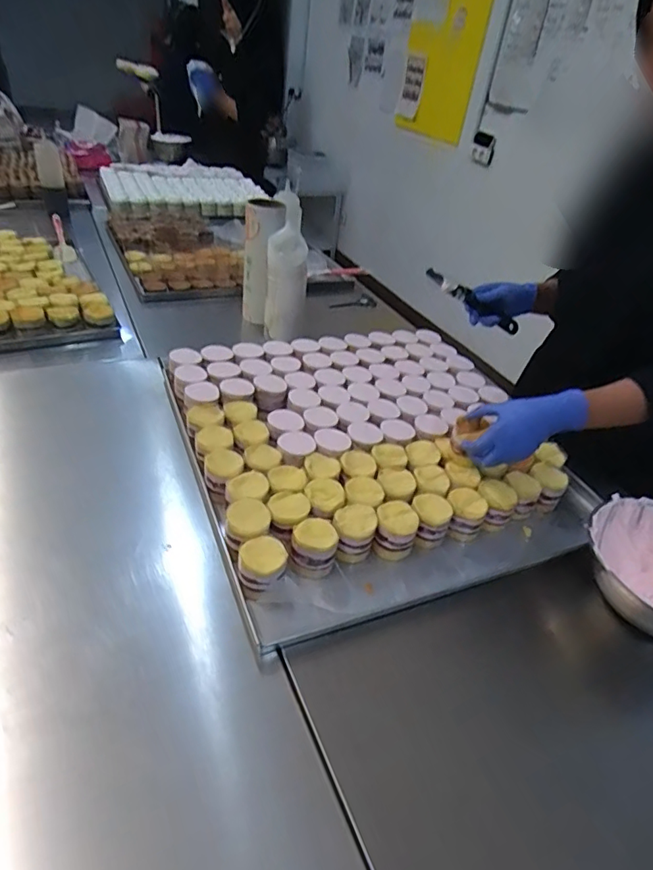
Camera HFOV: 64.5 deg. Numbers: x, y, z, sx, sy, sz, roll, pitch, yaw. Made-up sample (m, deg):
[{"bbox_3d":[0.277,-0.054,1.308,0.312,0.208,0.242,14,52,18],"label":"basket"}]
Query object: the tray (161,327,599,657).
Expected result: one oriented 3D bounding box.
[{"bbox_3d":[0.079,0.008,0.878,0.572,0.095,0.580,-10,41,-22],"label":"tray"}]

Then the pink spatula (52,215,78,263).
[{"bbox_3d":[-0.740,-0.551,1.460,0.050,0.044,0.361,-11,40,-21],"label":"pink spatula"}]

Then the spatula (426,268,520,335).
[{"bbox_3d":[0.270,-0.240,0.939,0.257,0.024,0.025,18,26,-35],"label":"spatula"}]

